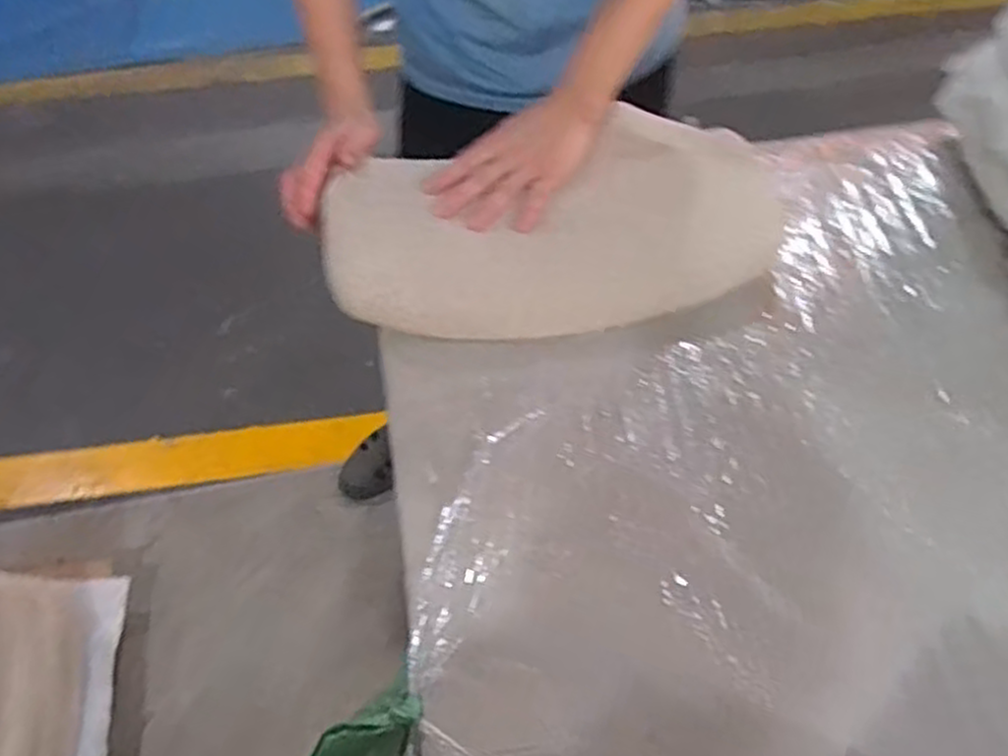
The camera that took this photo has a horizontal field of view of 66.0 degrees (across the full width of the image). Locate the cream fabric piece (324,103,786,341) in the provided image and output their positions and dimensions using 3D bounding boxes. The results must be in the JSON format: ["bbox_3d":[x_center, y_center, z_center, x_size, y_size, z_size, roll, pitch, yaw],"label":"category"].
[{"bbox_3d":[0.049,-0.149,0.768,0.424,0.095,0.198,-7,56,-3],"label":"cream fabric piece"}]

